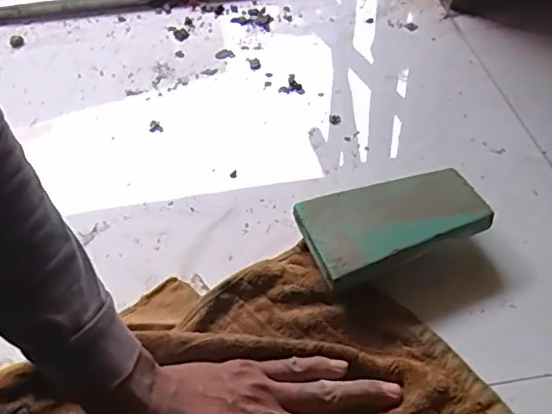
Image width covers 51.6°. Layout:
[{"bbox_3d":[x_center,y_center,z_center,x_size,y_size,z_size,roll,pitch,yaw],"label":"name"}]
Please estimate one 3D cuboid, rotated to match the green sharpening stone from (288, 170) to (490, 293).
[{"bbox_3d":[0.096,0.007,0.471,0.150,0.015,0.079,-19,52,-17],"label":"green sharpening stone"}]

